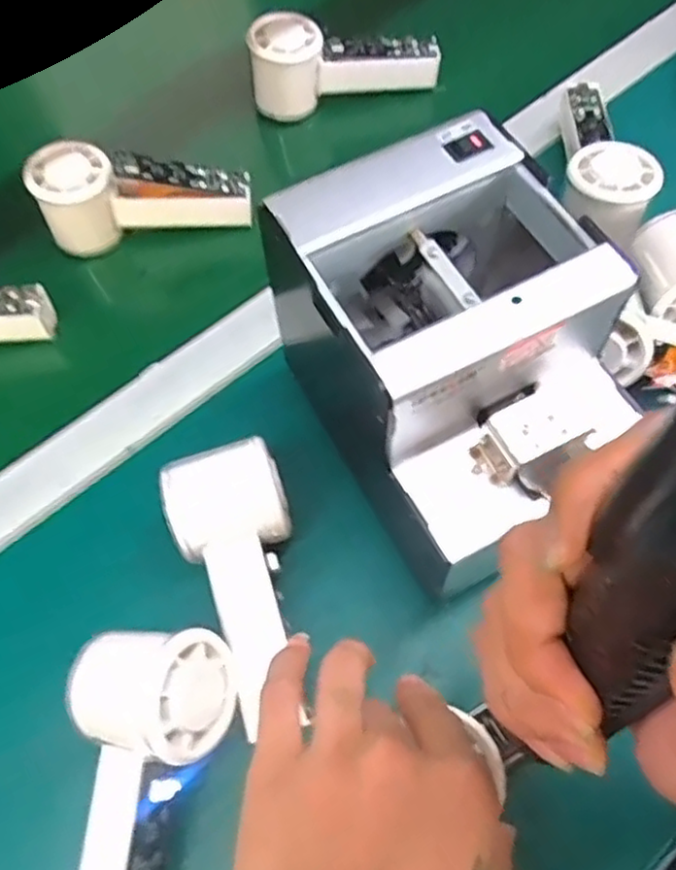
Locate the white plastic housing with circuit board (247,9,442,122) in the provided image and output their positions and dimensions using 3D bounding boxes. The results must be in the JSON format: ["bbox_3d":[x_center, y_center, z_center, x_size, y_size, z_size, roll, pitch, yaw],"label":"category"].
[{"bbox_3d":[0.005,-0.294,0.566,0.148,0.079,0.045,-9,57,-5],"label":"white plastic housing with circuit board"}]

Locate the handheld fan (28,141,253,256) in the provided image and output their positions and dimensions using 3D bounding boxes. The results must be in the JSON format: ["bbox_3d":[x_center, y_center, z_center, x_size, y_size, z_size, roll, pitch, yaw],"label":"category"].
[{"bbox_3d":[-0.136,-0.172,0.498,0.149,0.060,0.051,-6,57,-3],"label":"handheld fan"}]

